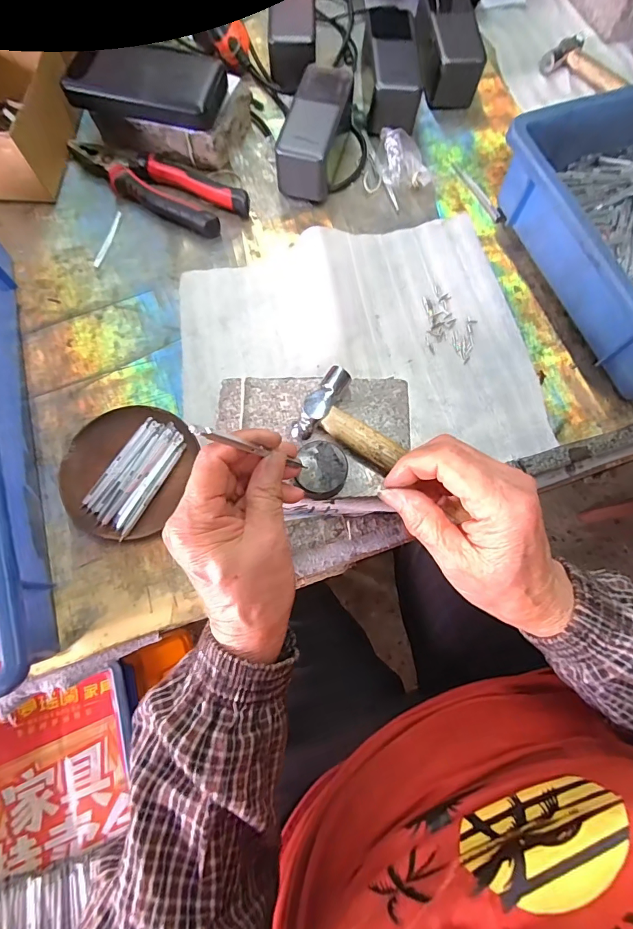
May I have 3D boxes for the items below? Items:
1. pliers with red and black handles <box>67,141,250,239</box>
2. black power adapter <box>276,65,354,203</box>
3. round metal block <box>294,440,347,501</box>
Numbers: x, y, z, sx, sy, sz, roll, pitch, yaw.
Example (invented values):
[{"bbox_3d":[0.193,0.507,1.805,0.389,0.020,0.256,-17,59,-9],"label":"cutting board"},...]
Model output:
[{"bbox_3d":[-0.172,-0.303,0.454,0.204,0.024,0.058,30,74,7],"label":"pliers with red and black handles"},{"bbox_3d":[0.000,-0.354,0.454,0.055,0.056,0.132,15,73,3],"label":"black power adapter"},{"bbox_3d":[0.004,0.006,0.299,0.032,0.020,0.039,4,74,0],"label":"round metal block"}]

